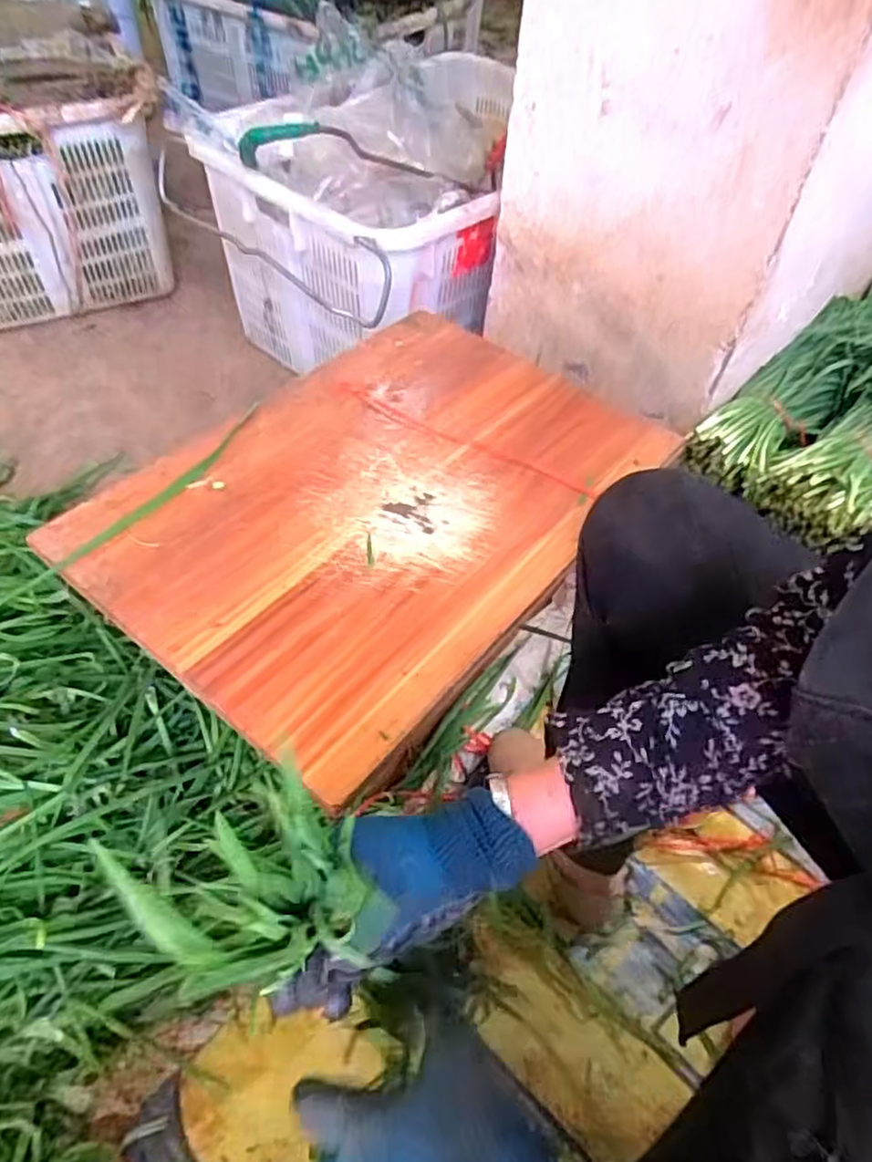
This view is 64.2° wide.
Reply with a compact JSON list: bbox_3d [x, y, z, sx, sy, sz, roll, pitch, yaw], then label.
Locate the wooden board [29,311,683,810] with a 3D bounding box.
[{"bbox_3d":[-0.049,-0.096,0.700,0.394,0.023,0.543,33,58,20],"label":"wooden board"}]

